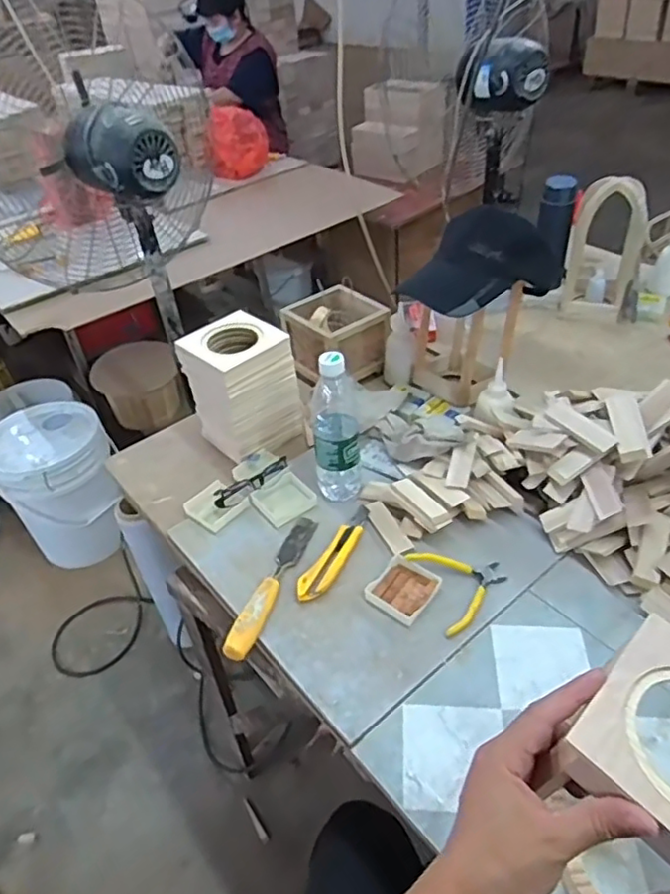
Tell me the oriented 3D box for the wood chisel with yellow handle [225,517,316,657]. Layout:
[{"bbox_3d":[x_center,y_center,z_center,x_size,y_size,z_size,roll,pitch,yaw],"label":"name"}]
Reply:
[{"bbox_3d":[-0.078,0.171,0.793,0.031,0.026,0.232,10,42,18],"label":"wood chisel with yellow handle"}]

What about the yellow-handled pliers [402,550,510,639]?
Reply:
[{"bbox_3d":[0.165,0.168,0.773,0.110,0.025,0.112,-16,41,-12],"label":"yellow-handled pliers"}]

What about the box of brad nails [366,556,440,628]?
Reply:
[{"bbox_3d":[0.085,0.178,0.775,0.073,0.016,0.078,22,47,29],"label":"box of brad nails"}]

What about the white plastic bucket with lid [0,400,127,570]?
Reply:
[{"bbox_3d":[-0.759,0.118,1.746,0.292,0.378,0.305,-4,40,3],"label":"white plastic bucket with lid"}]

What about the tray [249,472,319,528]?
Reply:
[{"bbox_3d":[-0.075,0.078,0.912,0.081,0.016,0.069,-27,44,-24],"label":"tray"}]

